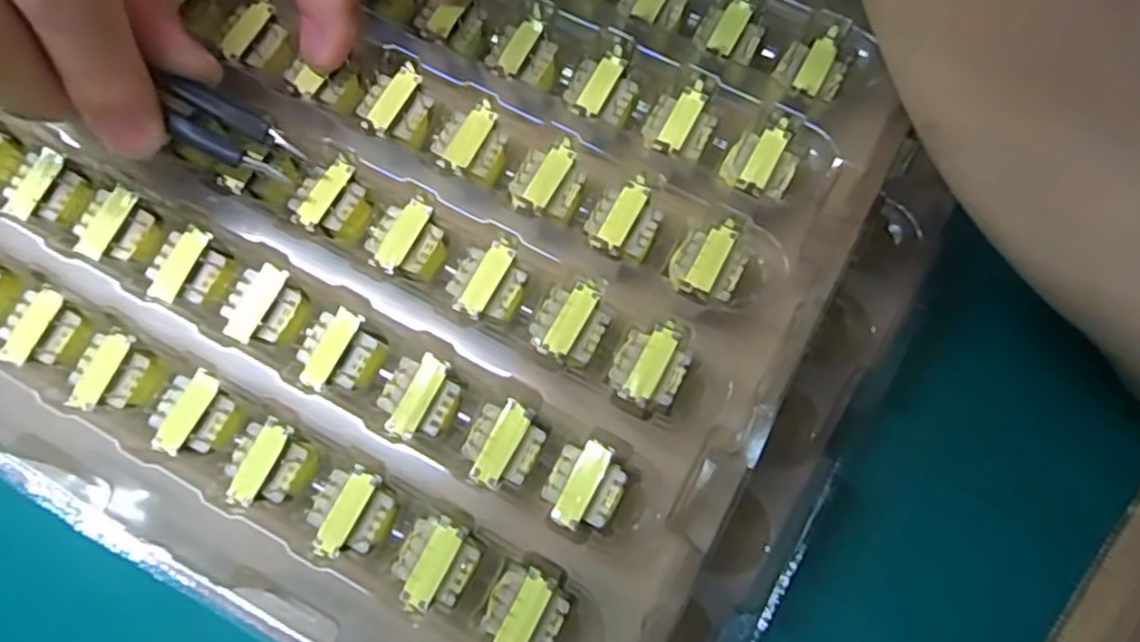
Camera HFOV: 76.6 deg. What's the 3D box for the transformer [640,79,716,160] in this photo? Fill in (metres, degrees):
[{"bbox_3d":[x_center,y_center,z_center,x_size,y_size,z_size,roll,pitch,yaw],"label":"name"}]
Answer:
[{"bbox_3d":[0.028,-0.051,0.186,0.016,0.006,0.020,24,76,7],"label":"transformer"}]

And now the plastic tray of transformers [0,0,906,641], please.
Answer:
[{"bbox_3d":[-0.091,-0.059,0.196,0.322,0.026,0.216,27,76,8],"label":"plastic tray of transformers"}]

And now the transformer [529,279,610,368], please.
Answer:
[{"bbox_3d":[0.000,0.001,0.177,0.016,0.010,0.020,25,76,7],"label":"transformer"}]

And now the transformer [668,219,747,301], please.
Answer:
[{"bbox_3d":[0.034,-0.015,0.176,0.016,0.007,0.020,27,76,8],"label":"transformer"}]

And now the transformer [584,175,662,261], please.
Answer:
[{"bbox_3d":[0.013,-0.025,0.180,0.016,0.007,0.020,24,76,7],"label":"transformer"}]

